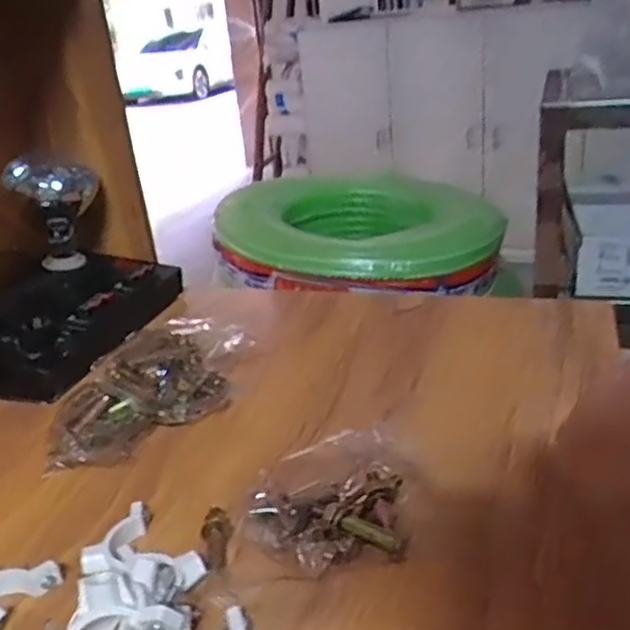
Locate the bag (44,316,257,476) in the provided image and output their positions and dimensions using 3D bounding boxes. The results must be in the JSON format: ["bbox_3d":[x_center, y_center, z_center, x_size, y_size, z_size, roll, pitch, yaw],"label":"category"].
[{"bbox_3d":[-0.157,0.068,0.658,0.098,0.071,0.229,18,33,42],"label":"bag"}]

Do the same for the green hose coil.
[{"bbox_3d":[0.080,-0.144,1.198,0.479,0.119,0.432,0,25,13],"label":"green hose coil"}]

